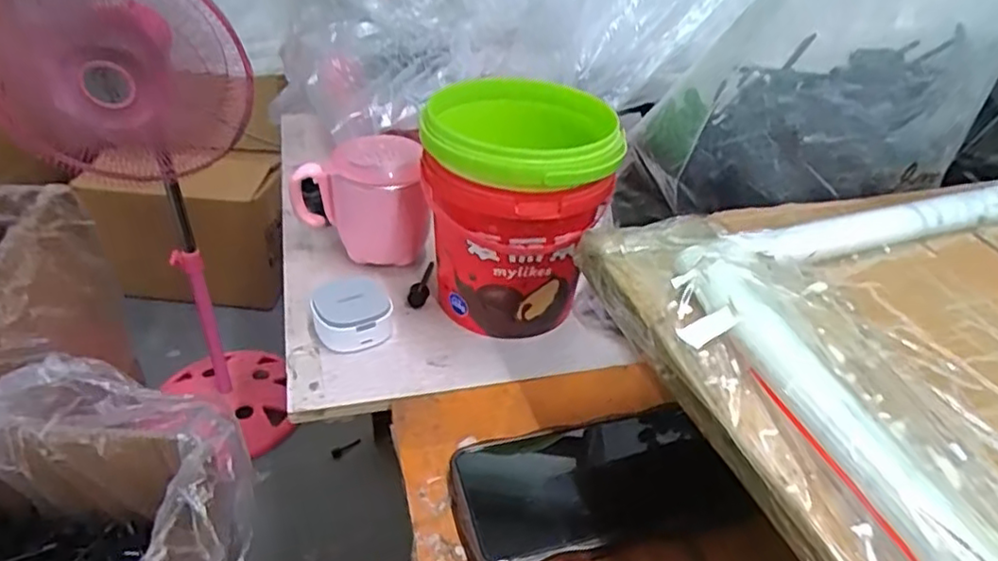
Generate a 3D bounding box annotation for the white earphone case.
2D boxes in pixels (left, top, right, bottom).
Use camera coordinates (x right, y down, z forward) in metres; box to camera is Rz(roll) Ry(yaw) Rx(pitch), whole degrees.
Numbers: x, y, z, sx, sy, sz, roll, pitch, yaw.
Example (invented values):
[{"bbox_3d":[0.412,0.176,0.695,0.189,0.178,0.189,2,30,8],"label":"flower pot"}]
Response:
[{"bbox_3d":[-0.107,0.023,0.473,0.053,0.029,0.054,-8,38,-16],"label":"white earphone case"}]

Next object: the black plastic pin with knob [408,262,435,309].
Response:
[{"bbox_3d":[-0.061,0.001,0.524,0.014,0.016,0.061,5,36,1],"label":"black plastic pin with knob"}]

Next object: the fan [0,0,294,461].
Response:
[{"bbox_3d":[-0.584,-0.130,1.139,0.325,0.866,0.413,-17,41,-27],"label":"fan"}]

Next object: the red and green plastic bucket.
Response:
[{"bbox_3d":[0.011,-0.050,0.476,0.123,0.154,0.129,3,36,-2],"label":"red and green plastic bucket"}]

